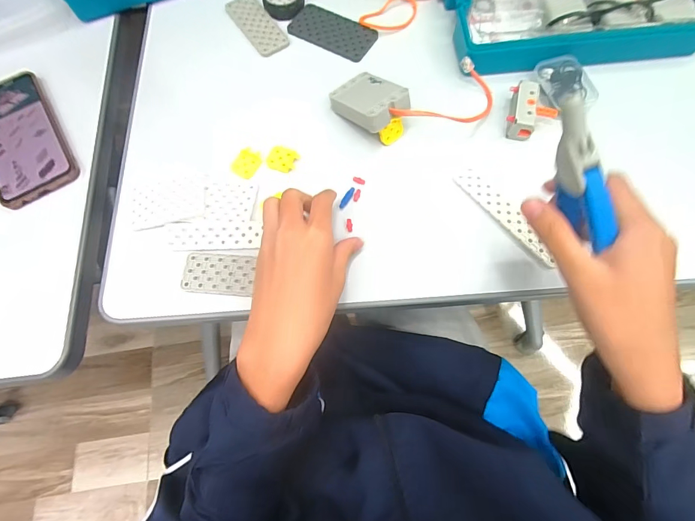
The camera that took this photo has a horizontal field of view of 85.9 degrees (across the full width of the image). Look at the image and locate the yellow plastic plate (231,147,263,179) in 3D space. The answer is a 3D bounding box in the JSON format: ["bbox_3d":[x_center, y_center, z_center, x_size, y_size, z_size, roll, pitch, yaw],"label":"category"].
[{"bbox_3d":[-0.100,-0.098,0.373,0.023,0.004,0.032,21,72,9],"label":"yellow plastic plate"}]

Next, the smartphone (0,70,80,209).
[{"bbox_3d":[-0.339,-0.128,0.388,0.073,0.012,0.157,-31,72,-9],"label":"smartphone"}]

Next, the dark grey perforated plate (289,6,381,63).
[{"bbox_3d":[-0.017,-0.266,0.433,0.099,0.004,0.052,29,74,12],"label":"dark grey perforated plate"}]

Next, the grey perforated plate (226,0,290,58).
[{"bbox_3d":[-0.107,-0.279,0.440,0.038,0.005,0.098,-33,72,-10],"label":"grey perforated plate"}]

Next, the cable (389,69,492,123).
[{"bbox_3d":[0.097,-0.158,0.374,0.122,0.023,0.043,-20,70,-21],"label":"cable"}]

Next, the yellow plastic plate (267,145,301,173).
[{"bbox_3d":[-0.065,-0.103,0.375,0.029,0.004,0.027,18,72,9],"label":"yellow plastic plate"}]

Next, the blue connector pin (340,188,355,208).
[{"bbox_3d":[0.000,-0.061,0.362,0.006,0.004,0.024,28,74,12],"label":"blue connector pin"}]

